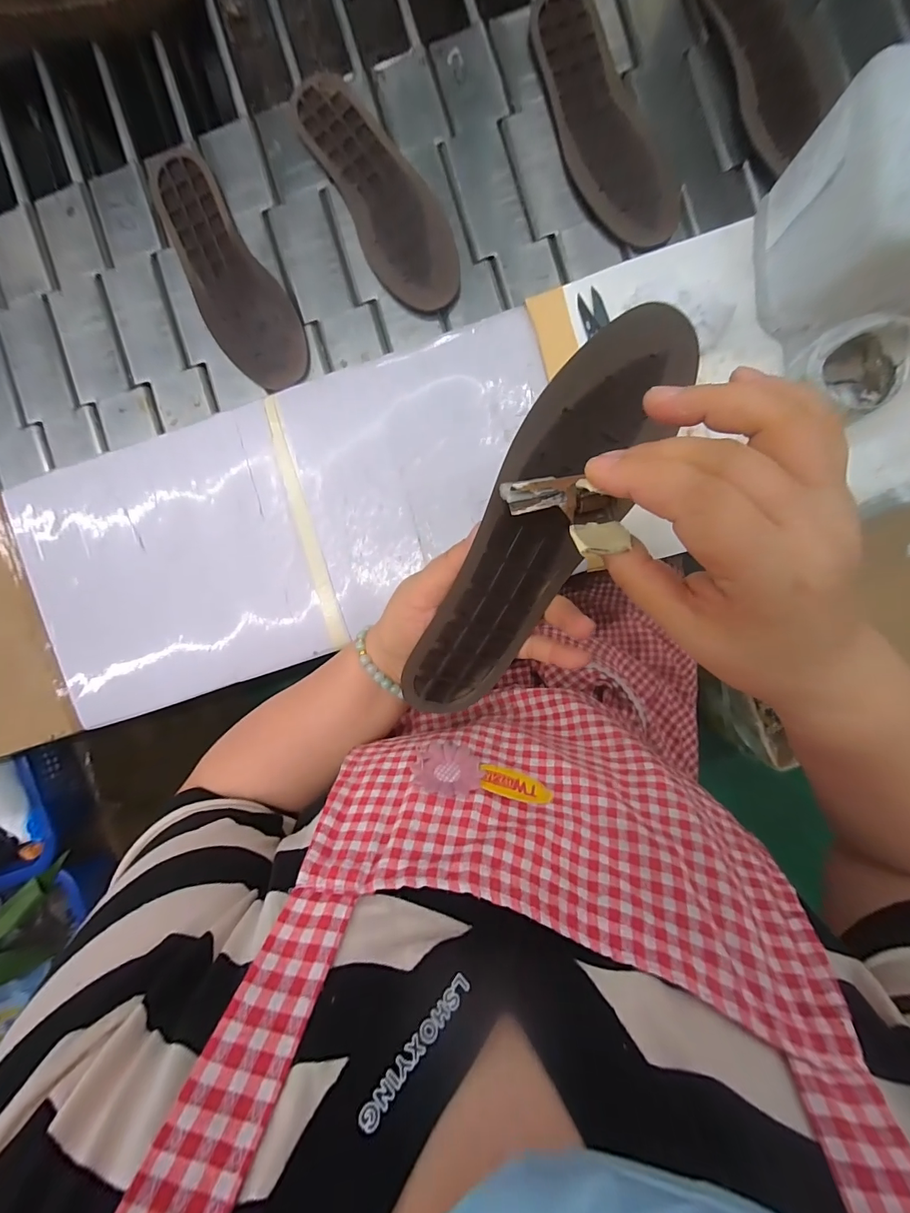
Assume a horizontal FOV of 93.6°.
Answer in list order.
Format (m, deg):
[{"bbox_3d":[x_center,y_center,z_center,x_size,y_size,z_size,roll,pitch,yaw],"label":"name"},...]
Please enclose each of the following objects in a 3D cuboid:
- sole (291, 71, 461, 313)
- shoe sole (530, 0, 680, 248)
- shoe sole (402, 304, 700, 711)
[{"bbox_3d":[-0.076,-0.417,0.431,0.079,0.015,0.260,-30,85,0],"label":"sole"},{"bbox_3d":[0.140,-0.471,0.417,0.080,0.018,0.257,-21,85,1],"label":"shoe sole"},{"bbox_3d":[0.044,-0.043,0.249,0.073,0.013,0.254,23,104,-27],"label":"shoe sole"}]

